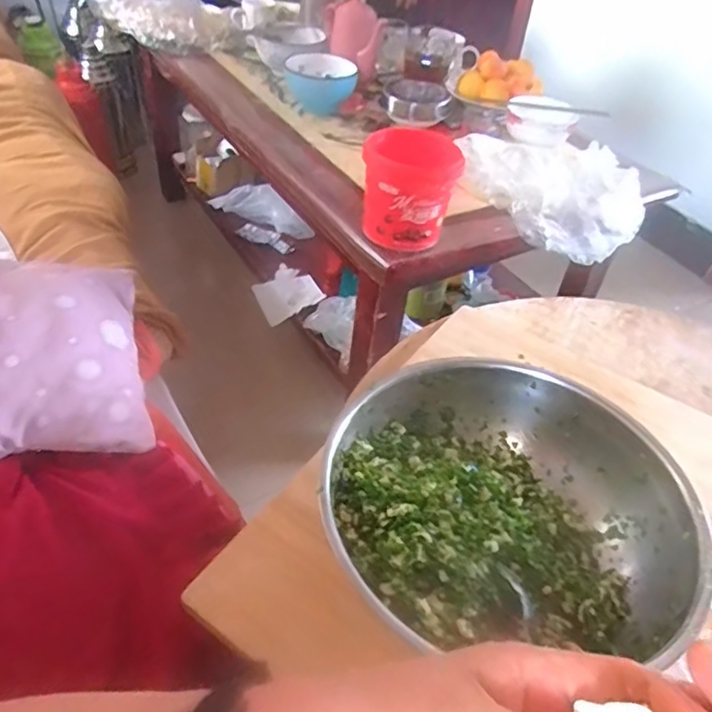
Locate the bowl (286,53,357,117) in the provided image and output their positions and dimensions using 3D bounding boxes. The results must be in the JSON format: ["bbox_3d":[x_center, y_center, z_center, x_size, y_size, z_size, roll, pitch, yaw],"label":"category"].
[{"bbox_3d":[-0.070,-0.537,1.184,0.133,0.079,0.141,-2,45,-9],"label":"bowl"}]

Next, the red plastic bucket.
[{"bbox_3d":[0.073,-0.231,0.851,0.130,0.153,0.135,8,44,2],"label":"red plastic bucket"}]

